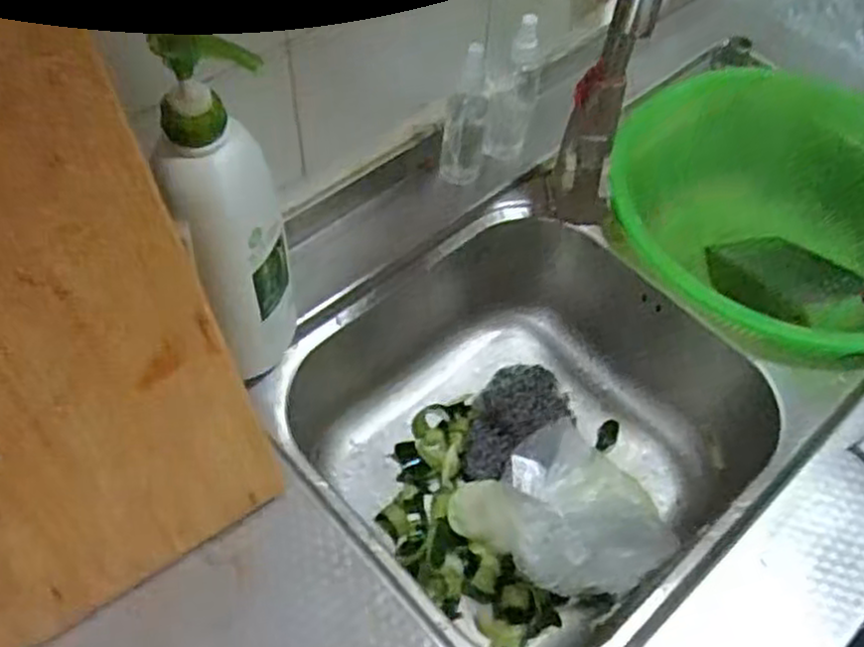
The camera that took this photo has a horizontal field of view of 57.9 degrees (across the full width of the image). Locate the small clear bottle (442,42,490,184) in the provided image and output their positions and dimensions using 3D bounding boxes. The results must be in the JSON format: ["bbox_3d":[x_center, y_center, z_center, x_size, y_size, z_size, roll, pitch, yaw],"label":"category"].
[{"bbox_3d":[0.032,-0.193,0.718,0.037,0.147,0.039,8,56,2],"label":"small clear bottle"}]

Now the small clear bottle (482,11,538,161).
[{"bbox_3d":[0.077,-0.221,0.739,0.043,0.153,0.039,12,56,5],"label":"small clear bottle"}]

